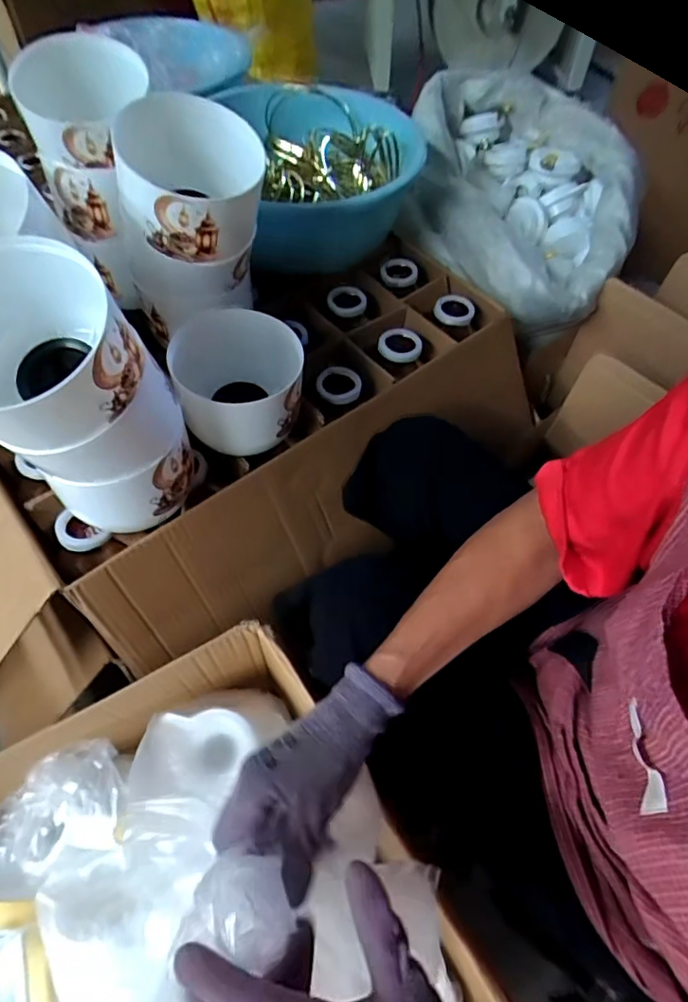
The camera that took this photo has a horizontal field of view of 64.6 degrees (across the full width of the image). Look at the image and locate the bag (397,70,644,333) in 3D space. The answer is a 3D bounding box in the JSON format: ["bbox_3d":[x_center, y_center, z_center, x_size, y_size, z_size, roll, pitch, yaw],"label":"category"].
[{"bbox_3d":[0.278,-0.502,0.918,0.353,0.216,0.484,6,57,2],"label":"bag"}]

